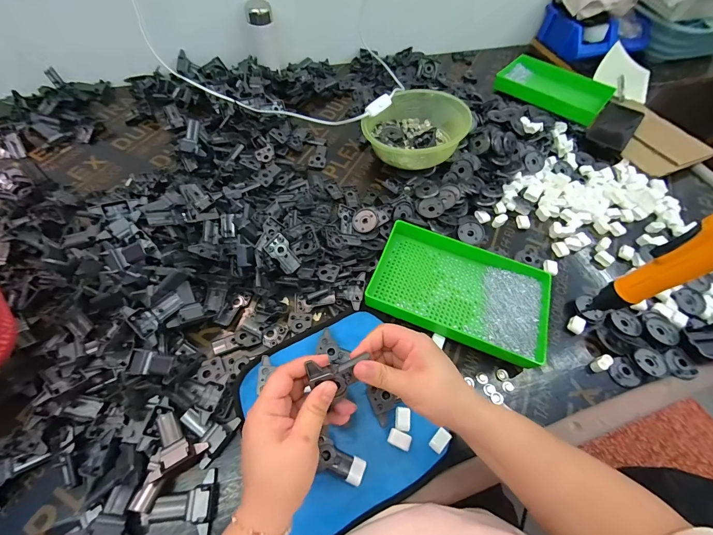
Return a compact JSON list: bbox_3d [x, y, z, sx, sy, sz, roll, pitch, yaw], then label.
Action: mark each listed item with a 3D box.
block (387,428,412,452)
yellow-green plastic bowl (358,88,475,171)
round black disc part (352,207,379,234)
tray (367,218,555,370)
[{"bbox_3d":[0.050,0.201,0.365,0.026,0.007,0.018,19,60,8],"label":"block"},{"bbox_3d":[0.112,-0.259,0.598,0.170,0.088,0.185,1,59,-2],"label":"yellow-green plastic bowl"},{"bbox_3d":[0.014,-0.079,0.530,0.045,0.008,0.043,-4,72,13],"label":"round black disc part"},{"bbox_3d":[0.150,0.029,0.464,0.241,0.033,0.156,21,60,9],"label":"tray"}]

